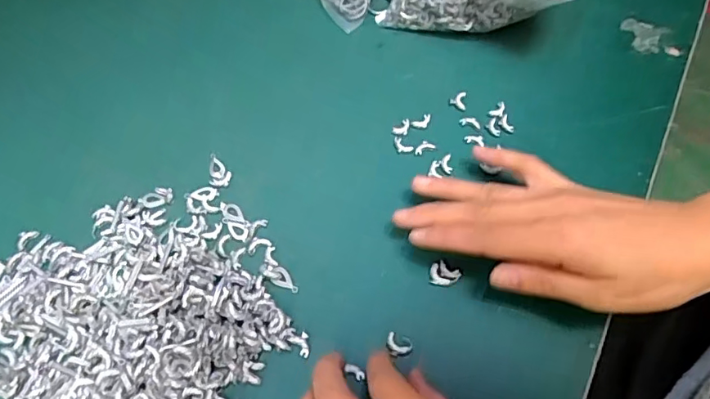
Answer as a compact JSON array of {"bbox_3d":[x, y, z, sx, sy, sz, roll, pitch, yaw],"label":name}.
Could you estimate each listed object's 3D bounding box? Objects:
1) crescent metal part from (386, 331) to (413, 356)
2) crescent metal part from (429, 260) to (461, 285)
[{"bbox_3d":[0.024,0.079,0.286,0.014,0.007,0.011,13,61,6],"label":"crescent metal part"},{"bbox_3d":[0.051,0.043,0.303,0.016,0.007,0.012,30,64,15],"label":"crescent metal part"}]

